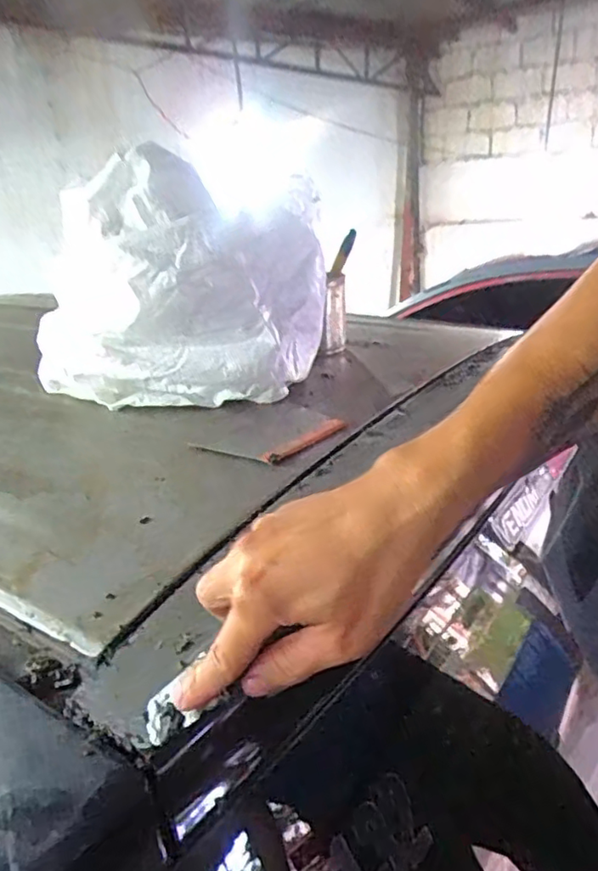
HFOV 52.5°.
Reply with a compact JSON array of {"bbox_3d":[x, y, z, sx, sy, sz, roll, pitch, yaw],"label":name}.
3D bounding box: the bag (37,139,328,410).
[{"bbox_3d":[-0.134,-0.170,0.738,0.252,0.271,0.267,11,25,34],"label":"bag"}]

